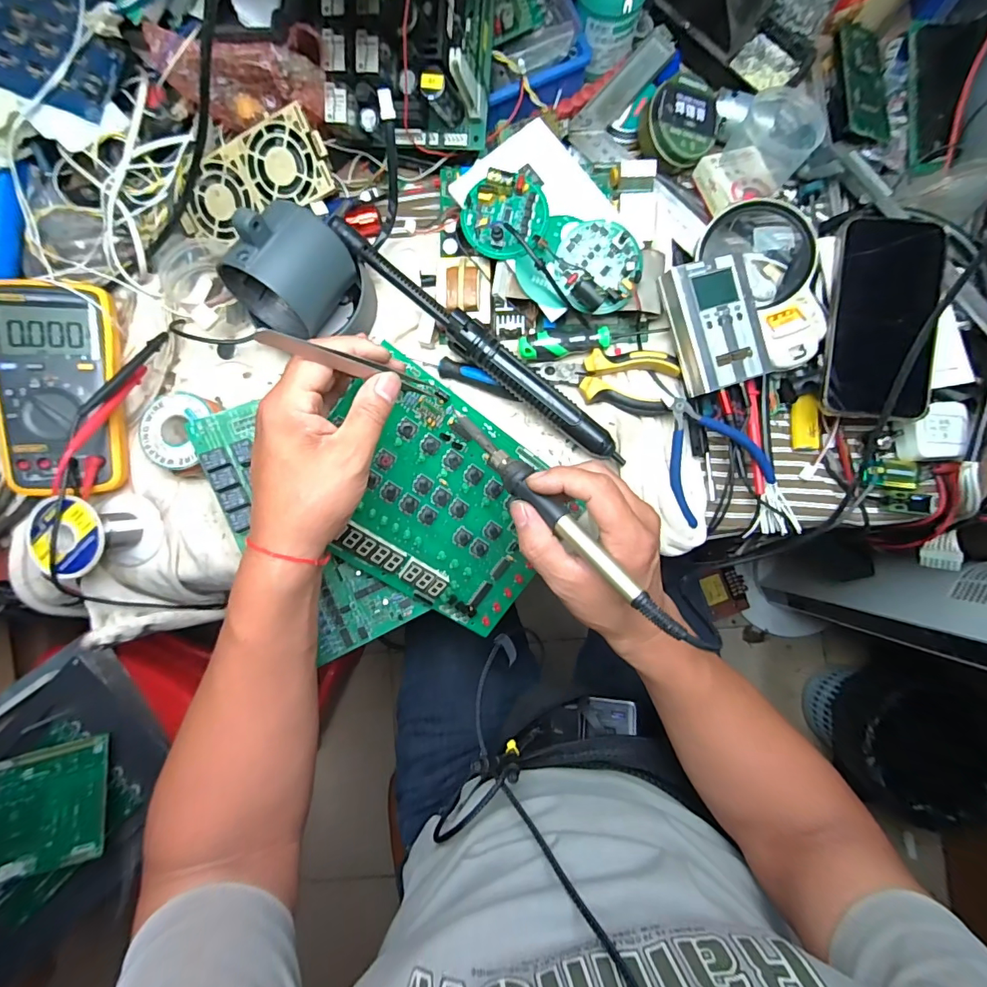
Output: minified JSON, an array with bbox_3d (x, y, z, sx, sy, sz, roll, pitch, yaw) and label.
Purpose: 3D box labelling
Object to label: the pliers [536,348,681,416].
[{"bbox_3d":[0.099,-0.102,0.404,0.115,0.014,0.052,9,87,1],"label":"pliers"}]

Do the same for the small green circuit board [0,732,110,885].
[{"bbox_3d":[-0.519,0.352,0.501,0.197,0.017,0.116,-13,72,-6],"label":"small green circuit board"}]

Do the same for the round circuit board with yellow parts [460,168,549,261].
[{"bbox_3d":[0.010,-0.228,0.382,0.069,0.028,0.061,-7,87,1],"label":"round circuit board with yellow parts"}]

